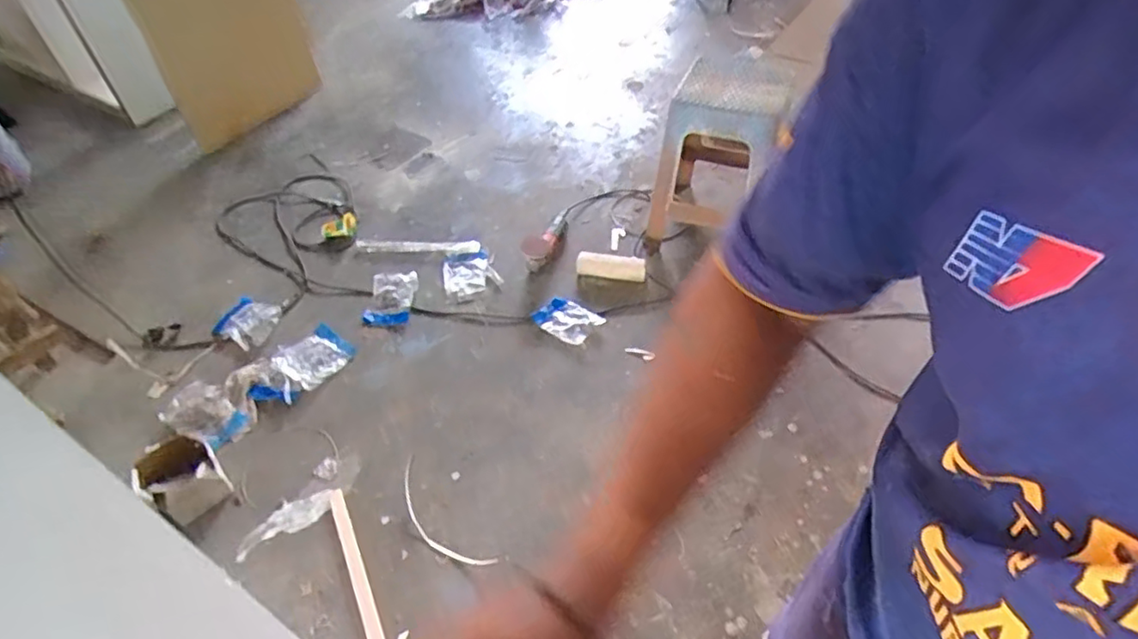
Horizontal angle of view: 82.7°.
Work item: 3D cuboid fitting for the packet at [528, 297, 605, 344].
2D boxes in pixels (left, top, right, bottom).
[{"bbox_3d":[-0.009,-0.006,1.769,0.188,0.037,0.117,26,54,26],"label":"packet"}]

